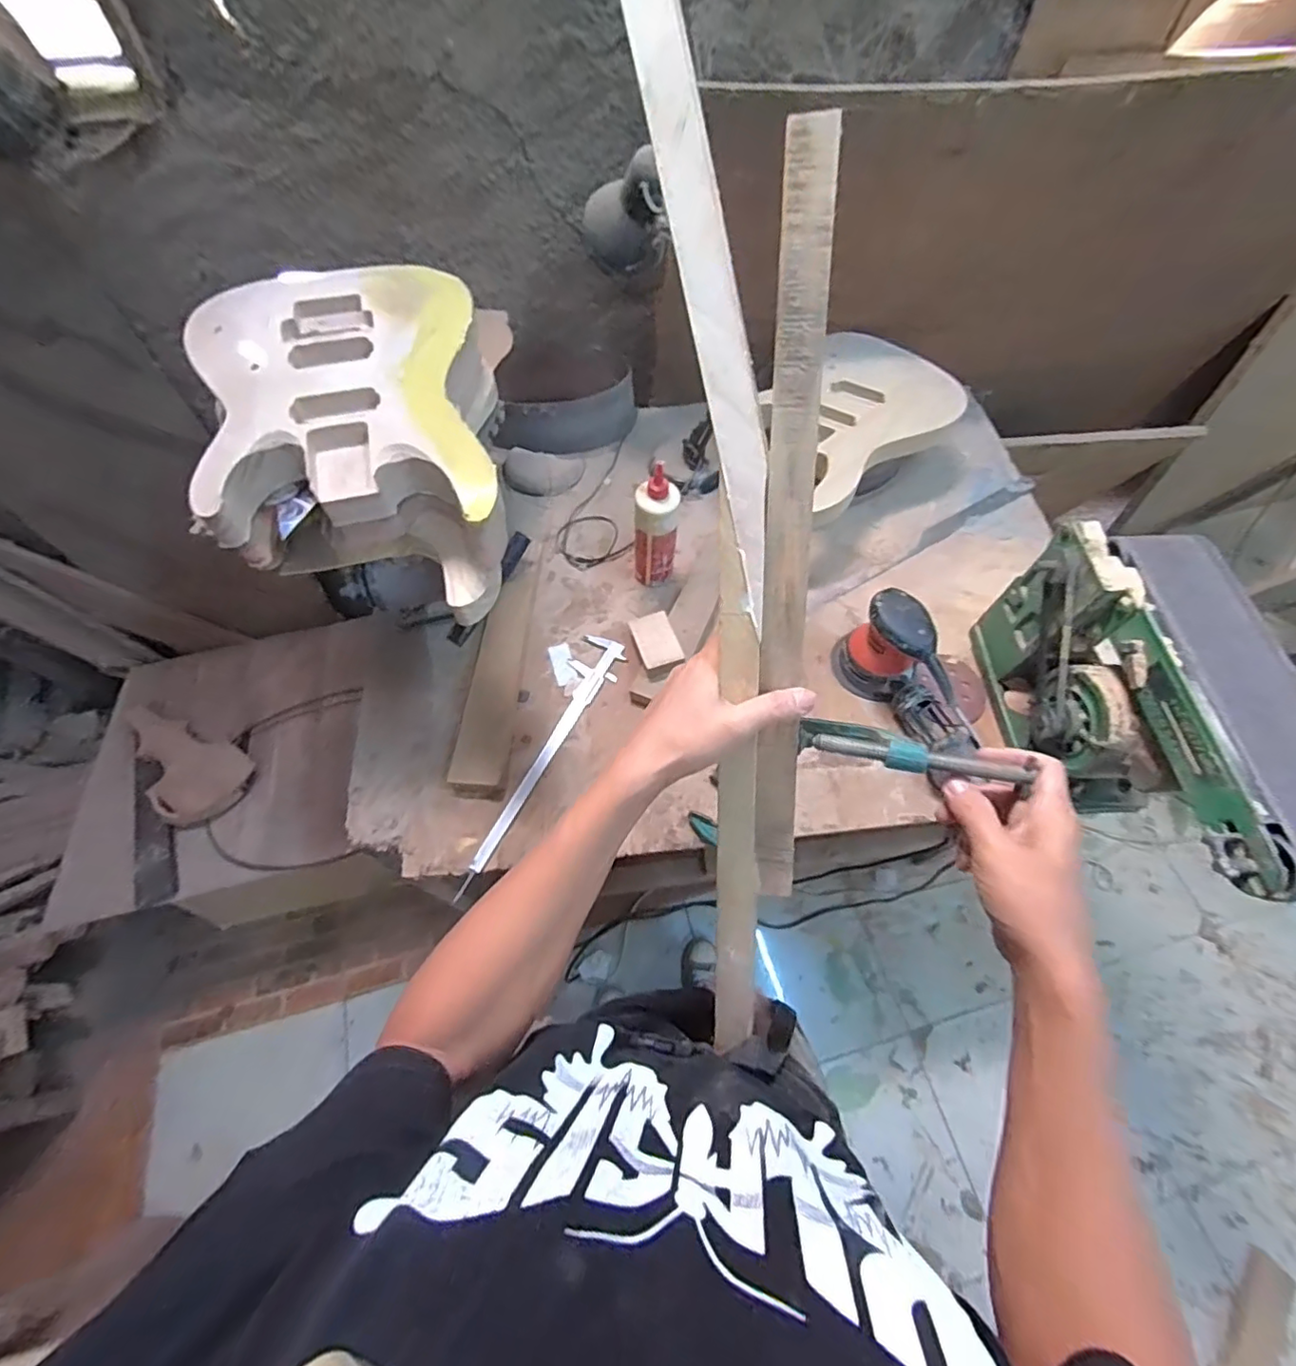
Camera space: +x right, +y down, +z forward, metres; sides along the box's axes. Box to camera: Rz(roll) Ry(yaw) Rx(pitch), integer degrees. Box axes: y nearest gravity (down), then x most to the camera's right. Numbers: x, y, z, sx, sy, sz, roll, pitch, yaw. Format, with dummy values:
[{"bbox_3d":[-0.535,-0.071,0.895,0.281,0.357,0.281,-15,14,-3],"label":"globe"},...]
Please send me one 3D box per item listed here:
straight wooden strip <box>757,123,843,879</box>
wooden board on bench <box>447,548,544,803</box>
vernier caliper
[{"bbox_3d":[0.096,-0.074,0.400,0.033,0.013,0.496,-1,107,-1],"label":"straight wooden strip"},{"bbox_3d":[-0.228,-0.035,0.905,0.070,0.035,0.424,3,63,1],"label":"wooden board on bench"},{"bbox_3d":[-0.148,0.106,0.847,0.069,0.014,0.419,22,65,10],"label":"vernier caliper"}]

